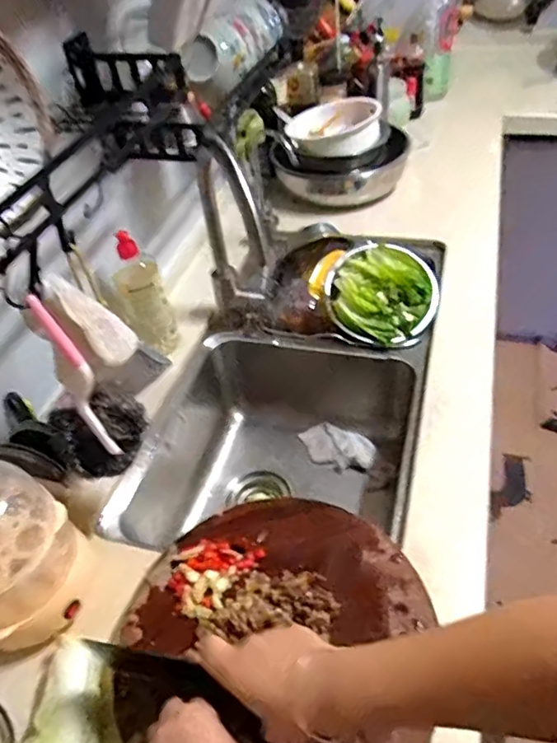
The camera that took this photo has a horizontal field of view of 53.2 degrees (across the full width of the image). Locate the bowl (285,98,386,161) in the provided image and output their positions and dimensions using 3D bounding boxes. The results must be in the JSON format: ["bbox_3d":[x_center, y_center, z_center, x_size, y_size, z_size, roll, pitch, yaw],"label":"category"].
[{"bbox_3d":[0.128,-0.541,1.252,0.185,0.099,0.185,-3,45,3],"label":"bowl"}]

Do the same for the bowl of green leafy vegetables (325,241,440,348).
[{"bbox_3d":[0.182,-0.135,0.964,0.172,0.085,0.172,-3,45,3],"label":"bowl of green leafy vegetables"}]

